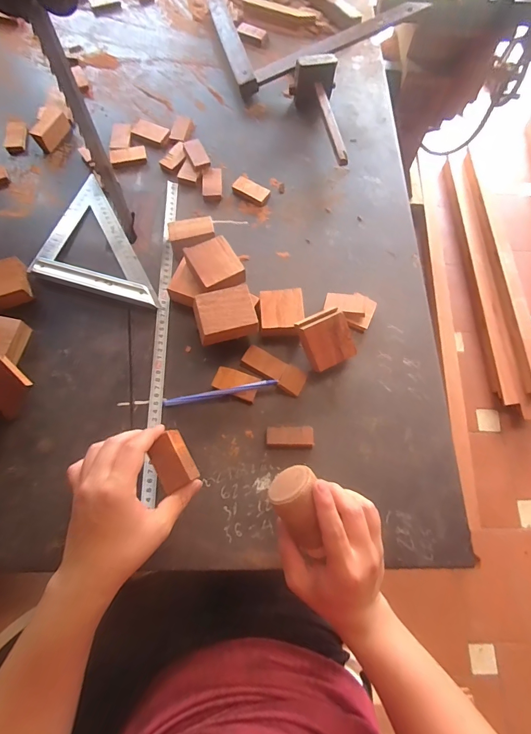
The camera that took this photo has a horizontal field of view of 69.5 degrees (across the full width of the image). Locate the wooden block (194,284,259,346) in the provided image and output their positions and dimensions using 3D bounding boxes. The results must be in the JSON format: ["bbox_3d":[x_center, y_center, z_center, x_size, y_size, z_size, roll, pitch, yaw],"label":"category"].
[{"bbox_3d":[-0.049,-0.063,0.460,0.069,0.023,0.056,-14,71,-7],"label":"wooden block"}]

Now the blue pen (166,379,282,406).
[{"bbox_3d":[-0.054,0.030,0.463,0.137,0.015,0.010,-10,69,-5],"label":"blue pen"}]

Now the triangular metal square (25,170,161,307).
[{"bbox_3d":[-0.211,-0.179,0.540,0.185,0.014,0.174,16,69,5],"label":"triangular metal square"}]

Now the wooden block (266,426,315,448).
[{"bbox_3d":[0.029,0.082,0.446,0.055,0.011,0.023,1,69,-1],"label":"wooden block"}]

